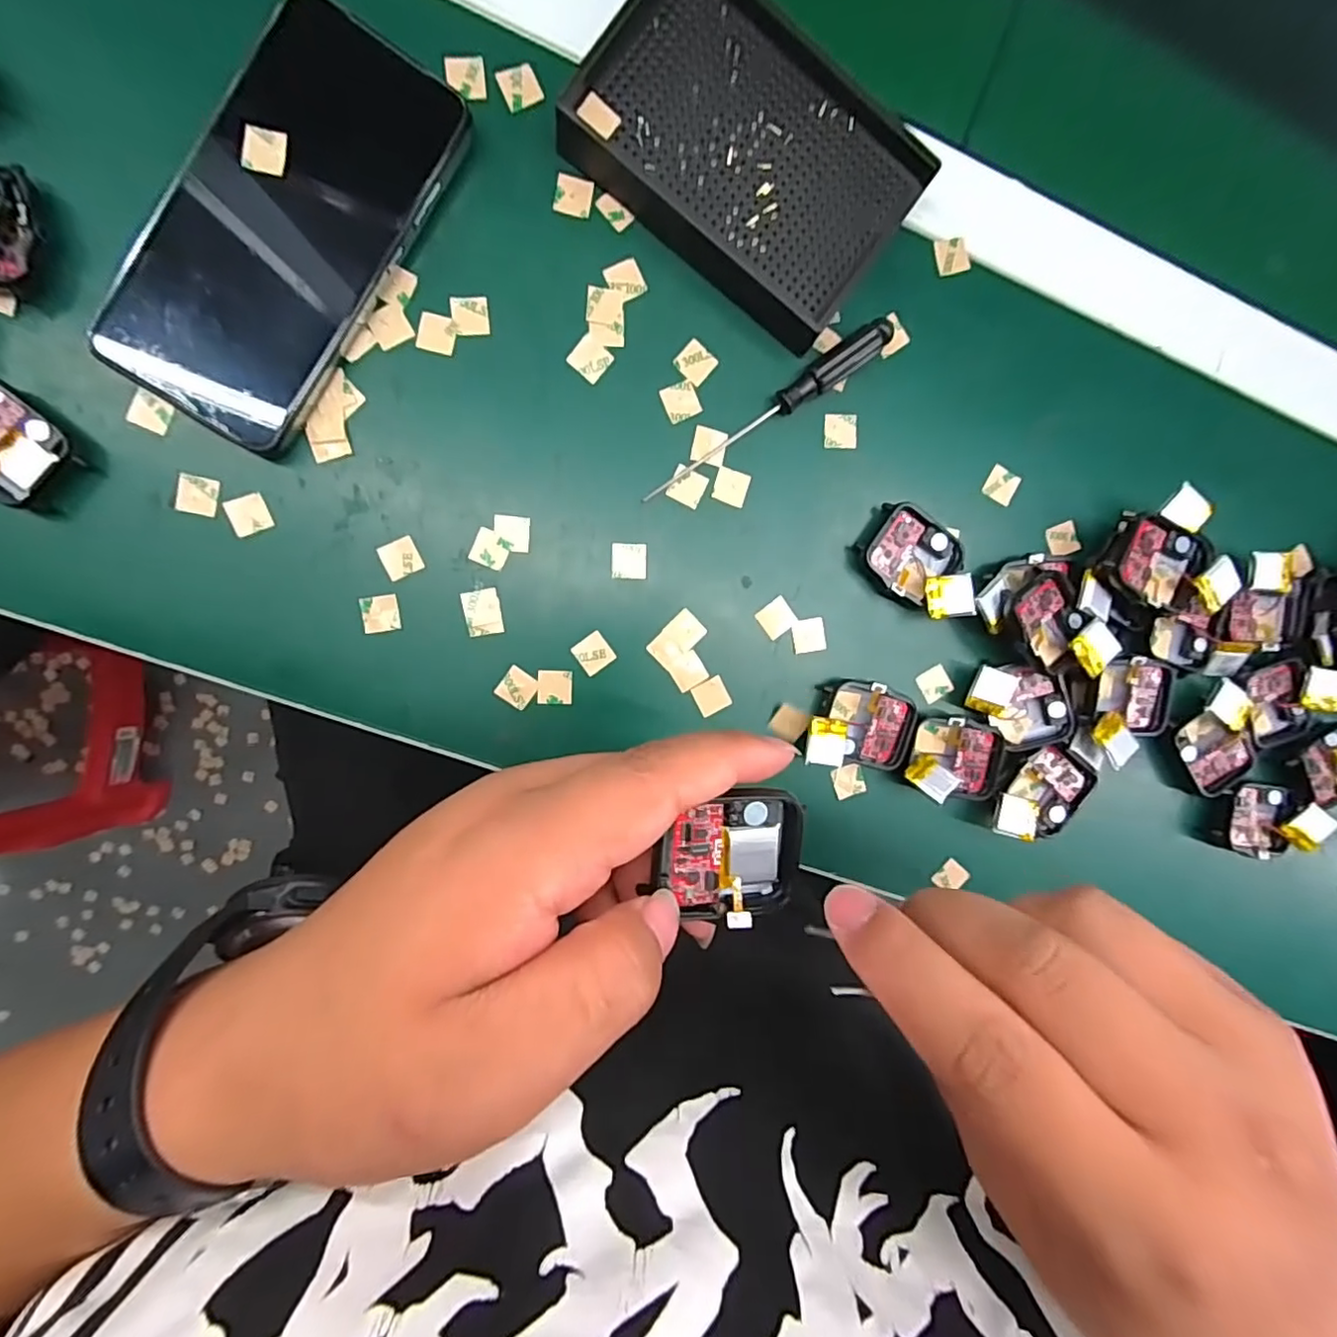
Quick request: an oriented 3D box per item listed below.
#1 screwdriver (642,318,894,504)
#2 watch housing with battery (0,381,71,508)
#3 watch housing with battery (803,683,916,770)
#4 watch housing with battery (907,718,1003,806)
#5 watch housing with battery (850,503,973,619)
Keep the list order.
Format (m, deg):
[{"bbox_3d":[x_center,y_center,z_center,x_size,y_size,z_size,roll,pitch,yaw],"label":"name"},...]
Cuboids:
[{"bbox_3d":[0.047,-0.113,0.272,0.129,0.014,0.013,-39,98,-4],"label":"screwdriver"},{"bbox_3d":[-0.261,-0.089,0.236,0.045,0.013,0.037,42,88,-8],"label":"watch housing with battery"},{"bbox_3d":[0.091,0.027,0.287,0.052,0.017,0.039,9,93,-8],"label":"watch housing with battery"},{"bbox_3d":[0.138,0.044,0.291,0.045,0.022,0.037,7,93,-8],"label":"watch housing with battery"},{"bbox_3d":[0.117,-0.049,0.284,0.057,0.018,0.039,34,89,-8],"label":"watch housing with battery"}]

